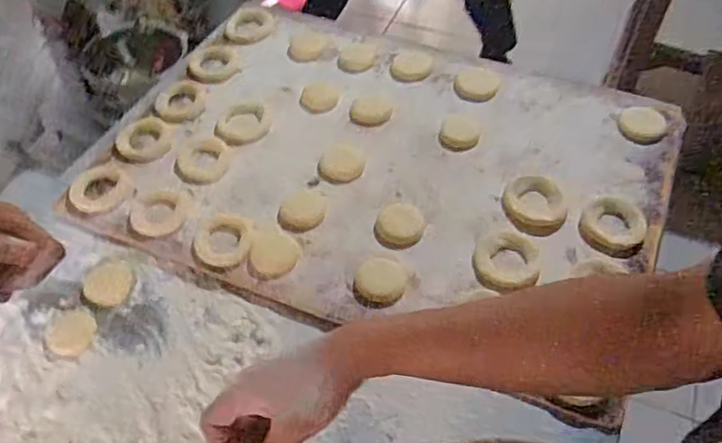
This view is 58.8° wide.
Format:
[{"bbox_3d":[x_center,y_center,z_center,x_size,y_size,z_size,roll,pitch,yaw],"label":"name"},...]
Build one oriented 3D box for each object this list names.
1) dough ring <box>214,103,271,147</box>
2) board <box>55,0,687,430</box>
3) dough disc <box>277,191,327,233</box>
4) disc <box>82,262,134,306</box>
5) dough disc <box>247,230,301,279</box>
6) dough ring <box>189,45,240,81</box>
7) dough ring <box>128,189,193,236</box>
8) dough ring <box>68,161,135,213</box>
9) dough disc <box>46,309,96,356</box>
[{"bbox_3d":[-0.141,-0.116,0.765,0.065,0.008,0.063,-1,52,1],"label":"dough ring"},{"bbox_3d":[0.024,-0.076,0.730,0.596,0.021,0.436,18,55,15],"label":"board"},{"bbox_3d":[-0.060,-0.012,0.676,0.045,0.012,0.058,10,53,10],"label":"dough disc"},{"bbox_3d":[-0.251,0.062,0.639,0.049,0.006,0.044,18,55,15],"label":"disc"},{"bbox_3d":[-0.087,0.033,0.645,0.052,0.006,0.055,-1,52,1],"label":"dough disc"},{"bbox_3d":[-0.196,-0.207,0.837,0.059,0.012,0.062,-1,52,1],"label":"dough ring"},{"bbox_3d":[-0.212,-0.011,0.678,0.057,0.010,0.060,-1,52,1],"label":"dough ring"},{"bbox_3d":[-0.283,-0.039,0.701,0.067,0.013,0.067,-1,52,1],"label":"dough ring"},{"bbox_3d":[-0.276,0.105,0.609,0.043,0.004,0.047,-1,52,1],"label":"dough disc"}]

